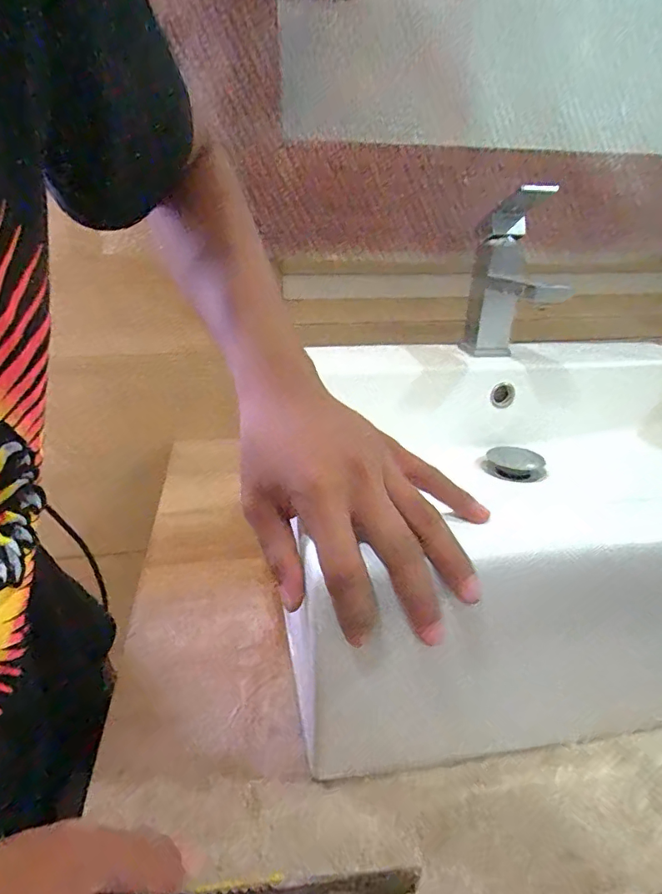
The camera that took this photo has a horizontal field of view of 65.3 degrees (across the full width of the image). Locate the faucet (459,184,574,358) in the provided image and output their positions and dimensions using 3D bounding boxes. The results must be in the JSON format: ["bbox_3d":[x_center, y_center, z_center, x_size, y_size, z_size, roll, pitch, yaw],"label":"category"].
[{"bbox_3d":[0.194,-0.181,0.551,0.066,0.177,0.135,1,22,2],"label":"faucet"}]

